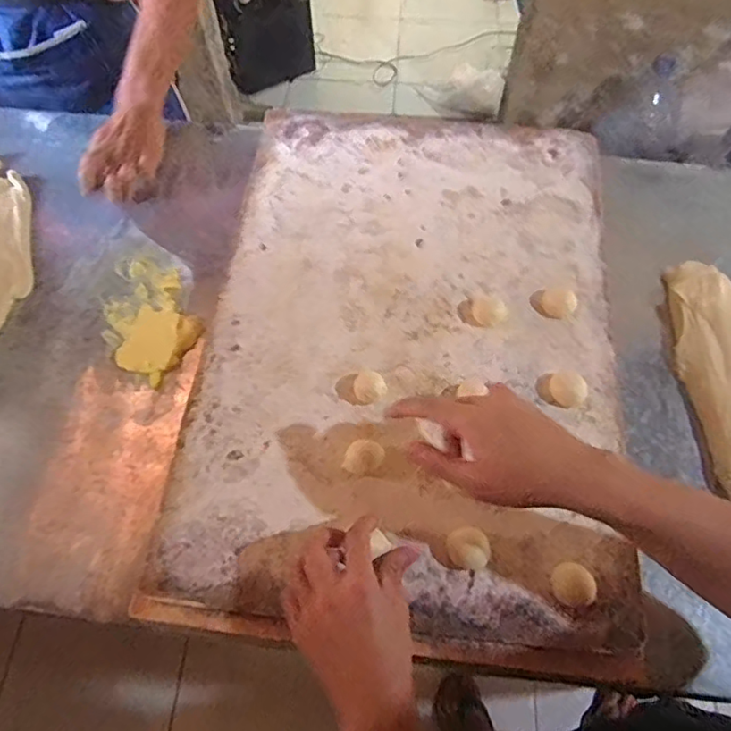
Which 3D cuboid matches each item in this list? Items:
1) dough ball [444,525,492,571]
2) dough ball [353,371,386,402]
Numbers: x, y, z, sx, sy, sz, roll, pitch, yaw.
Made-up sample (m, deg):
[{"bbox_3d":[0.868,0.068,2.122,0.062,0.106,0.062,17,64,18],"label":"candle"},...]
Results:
[{"bbox_3d":[0.088,0.156,0.478,0.032,0.017,0.036,-32,67,-15],"label":"dough ball"},{"bbox_3d":[0.004,0.023,0.550,0.030,0.020,0.032,0,63,0],"label":"dough ball"}]

